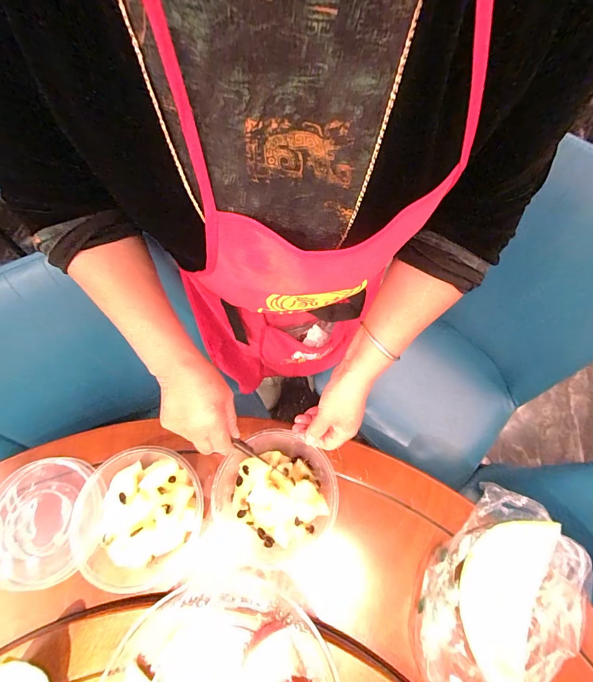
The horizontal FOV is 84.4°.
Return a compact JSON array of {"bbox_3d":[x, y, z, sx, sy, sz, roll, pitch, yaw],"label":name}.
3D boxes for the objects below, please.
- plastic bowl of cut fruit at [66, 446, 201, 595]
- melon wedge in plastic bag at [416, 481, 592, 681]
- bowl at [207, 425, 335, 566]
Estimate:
[{"bbox_3d":[-0.214,0.246,0.459,0.161,0.068,0.178,14,68,6],"label":"plastic bowl of cut fruit"},{"bbox_3d":[0.271,0.341,0.425,0.173,0.081,0.266,37,72,14],"label":"melon wedge in plastic bag"},{"bbox_3d":[-0.030,0.231,0.475,0.161,0.090,0.178,10,68,4],"label":"bowl"}]

